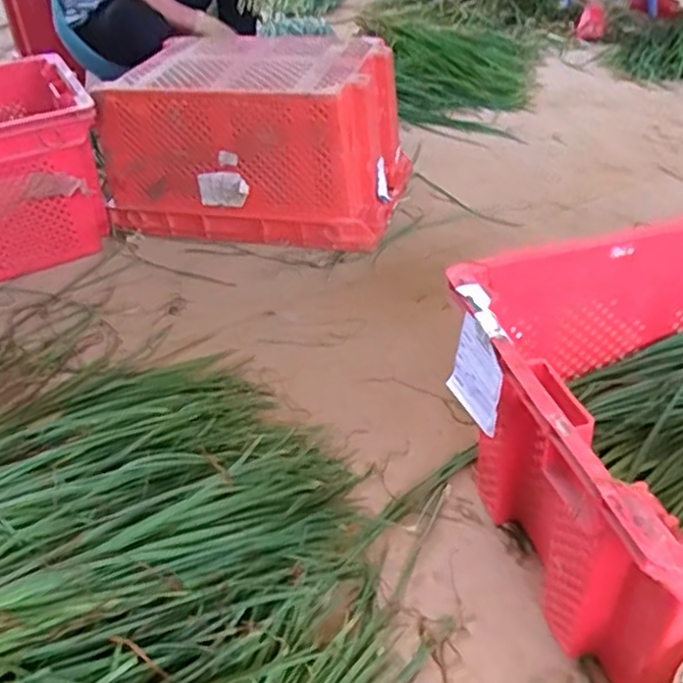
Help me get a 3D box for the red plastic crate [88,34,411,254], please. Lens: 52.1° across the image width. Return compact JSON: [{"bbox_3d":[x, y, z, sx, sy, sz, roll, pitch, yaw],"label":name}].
[{"bbox_3d":[-0.179,-0.441,1.515,0.596,0.314,0.362,7,40,13],"label":"red plastic crate"}]

